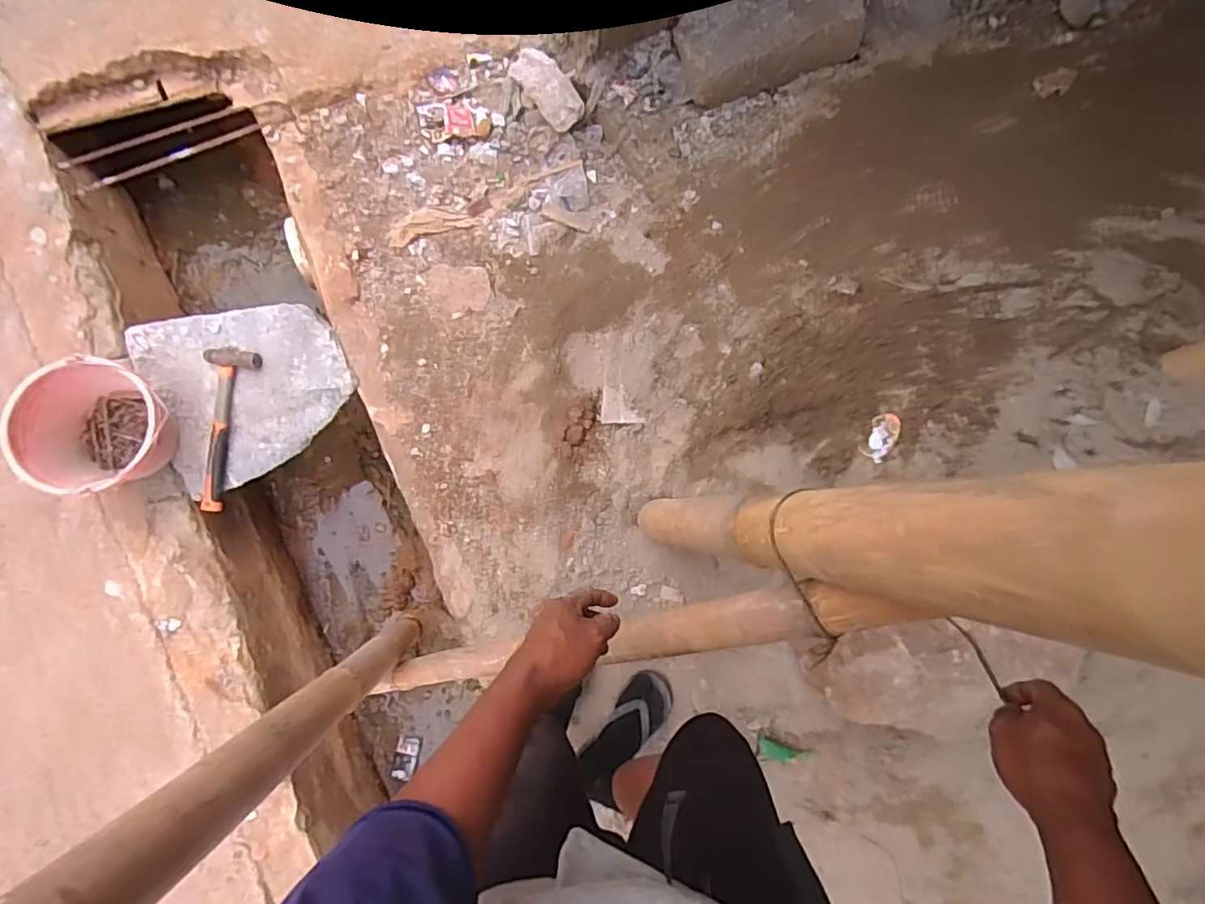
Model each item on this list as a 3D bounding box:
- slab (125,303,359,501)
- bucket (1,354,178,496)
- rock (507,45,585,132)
[{"bbox_3d":[-0.740,-0.144,1.248,0.394,0.080,0.370,-22,87,-7],"label":"slab"},{"bbox_3d":[-0.939,-0.039,1.132,0.244,0.176,0.248,1,84,-5],"label":"bucket"},{"bbox_3d":[-0.126,-0.847,1.378,0.085,0.049,0.210,-36,89,-8],"label":"rock"}]

